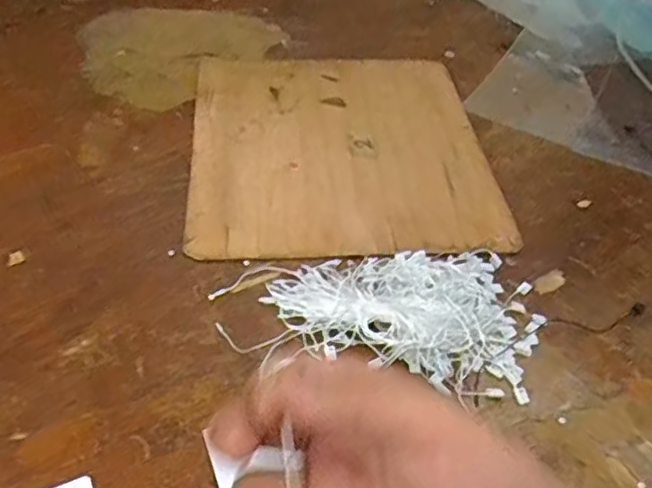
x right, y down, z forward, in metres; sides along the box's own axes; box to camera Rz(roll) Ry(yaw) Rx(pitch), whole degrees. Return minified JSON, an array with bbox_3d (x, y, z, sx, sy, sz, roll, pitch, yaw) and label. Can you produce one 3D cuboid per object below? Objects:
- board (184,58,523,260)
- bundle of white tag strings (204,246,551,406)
[{"bbox_3d":[0.012,-0.090,0.571,0.246,0.012,0.274,-1,43,-6],"label":"board"},{"bbox_3d":[0.036,0.035,0.426,0.201,0.024,0.112,5,43,0],"label":"bundle of white tag strings"}]

